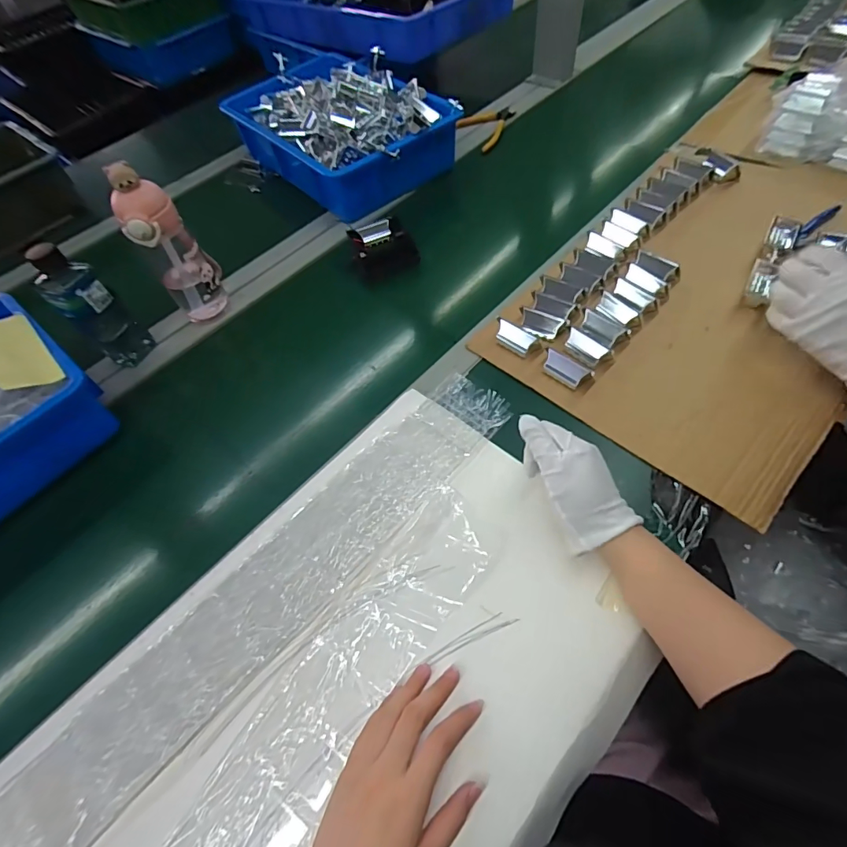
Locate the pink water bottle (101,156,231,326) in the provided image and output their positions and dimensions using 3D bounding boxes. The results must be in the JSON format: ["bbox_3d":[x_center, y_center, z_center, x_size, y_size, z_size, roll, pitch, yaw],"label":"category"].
[{"bbox_3d":[-0.320,-0.220,0.576,0.073,0.198,0.064,-34,60,-12],"label":"pink water bottle"}]

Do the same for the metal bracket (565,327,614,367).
[{"bbox_3d":[0.191,-0.088,0.525,0.053,0.015,0.029,36,69,19],"label":"metal bracket"}]

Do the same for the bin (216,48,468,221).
[{"bbox_3d":[-0.169,-0.584,0.863,0.278,0.116,0.456,-39,61,-18],"label":"bin"}]

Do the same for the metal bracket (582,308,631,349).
[{"bbox_3d":[0.216,-0.118,0.538,0.058,0.019,0.033,41,71,20],"label":"metal bracket"}]

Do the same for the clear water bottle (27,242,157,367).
[{"bbox_3d":[-0.419,-0.147,0.564,0.067,0.149,0.059,34,69,24],"label":"clear water bottle"}]

